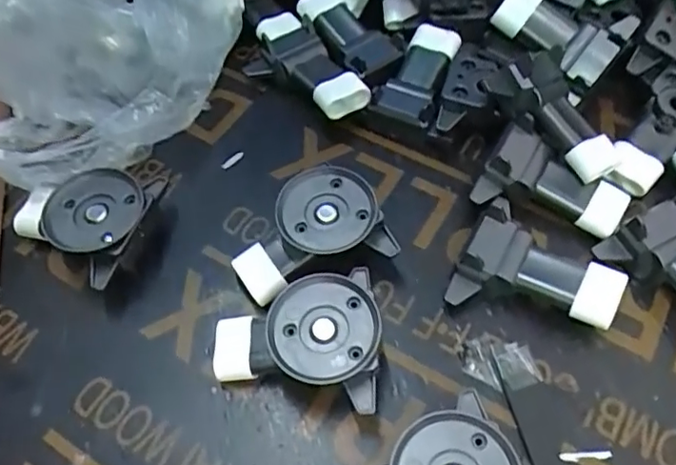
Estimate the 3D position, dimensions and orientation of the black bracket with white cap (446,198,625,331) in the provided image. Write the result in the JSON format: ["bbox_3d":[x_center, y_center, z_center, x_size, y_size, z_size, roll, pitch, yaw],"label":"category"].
[{"bbox_3d":[0.086,0.017,0.241,0.063,0.025,0.055,27,63,17],"label":"black bracket with white cap"}]

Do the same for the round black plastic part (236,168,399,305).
[{"bbox_3d":[-0.013,0.001,0.253,0.066,0.031,0.043,-17,59,-9],"label":"round black plastic part"}]

